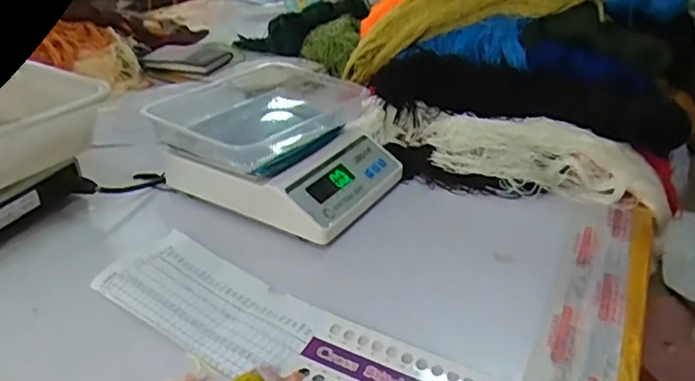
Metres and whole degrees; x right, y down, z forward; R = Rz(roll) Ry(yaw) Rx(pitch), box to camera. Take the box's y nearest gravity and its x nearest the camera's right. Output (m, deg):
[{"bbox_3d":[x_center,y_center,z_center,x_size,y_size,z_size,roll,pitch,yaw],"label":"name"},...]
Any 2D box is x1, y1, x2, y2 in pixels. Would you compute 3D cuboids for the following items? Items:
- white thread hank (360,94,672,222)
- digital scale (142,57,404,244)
[{"bbox_3d":[0.208,-0.057,0.775,0.429,0.071,0.105,13,33,18],"label":"white thread hank"},{"bbox_3d":[-0.077,-0.058,0.719,0.251,0.099,0.232,18,34,25],"label":"digital scale"}]

